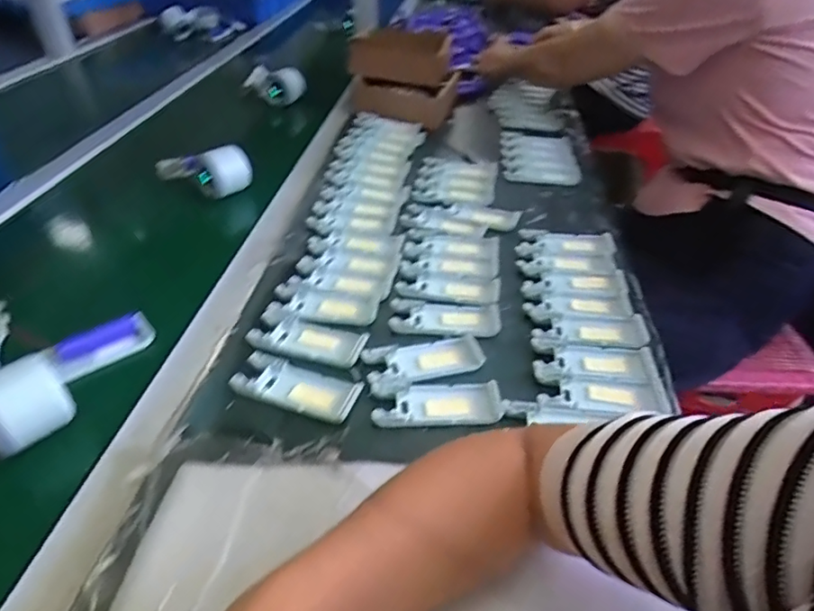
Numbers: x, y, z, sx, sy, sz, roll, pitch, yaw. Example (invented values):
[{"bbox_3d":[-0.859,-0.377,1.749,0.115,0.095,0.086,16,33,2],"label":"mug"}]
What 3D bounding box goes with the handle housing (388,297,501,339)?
[{"bbox_3d":[0.037,0.012,0.537,0.104,0.010,0.045,6,40,4],"label":"handle housing"}]

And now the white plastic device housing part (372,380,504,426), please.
[{"bbox_3d":[0.026,0.081,0.453,0.102,0.013,0.041,0,40,-3],"label":"white plastic device housing part"}]

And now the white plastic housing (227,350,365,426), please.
[{"bbox_3d":[-0.092,0.067,0.464,0.104,0.008,0.043,14,41,14],"label":"white plastic housing"}]

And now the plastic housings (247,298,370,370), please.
[{"bbox_3d":[-0.092,0.031,0.510,0.106,0.010,0.054,17,42,16],"label":"plastic housings"}]

